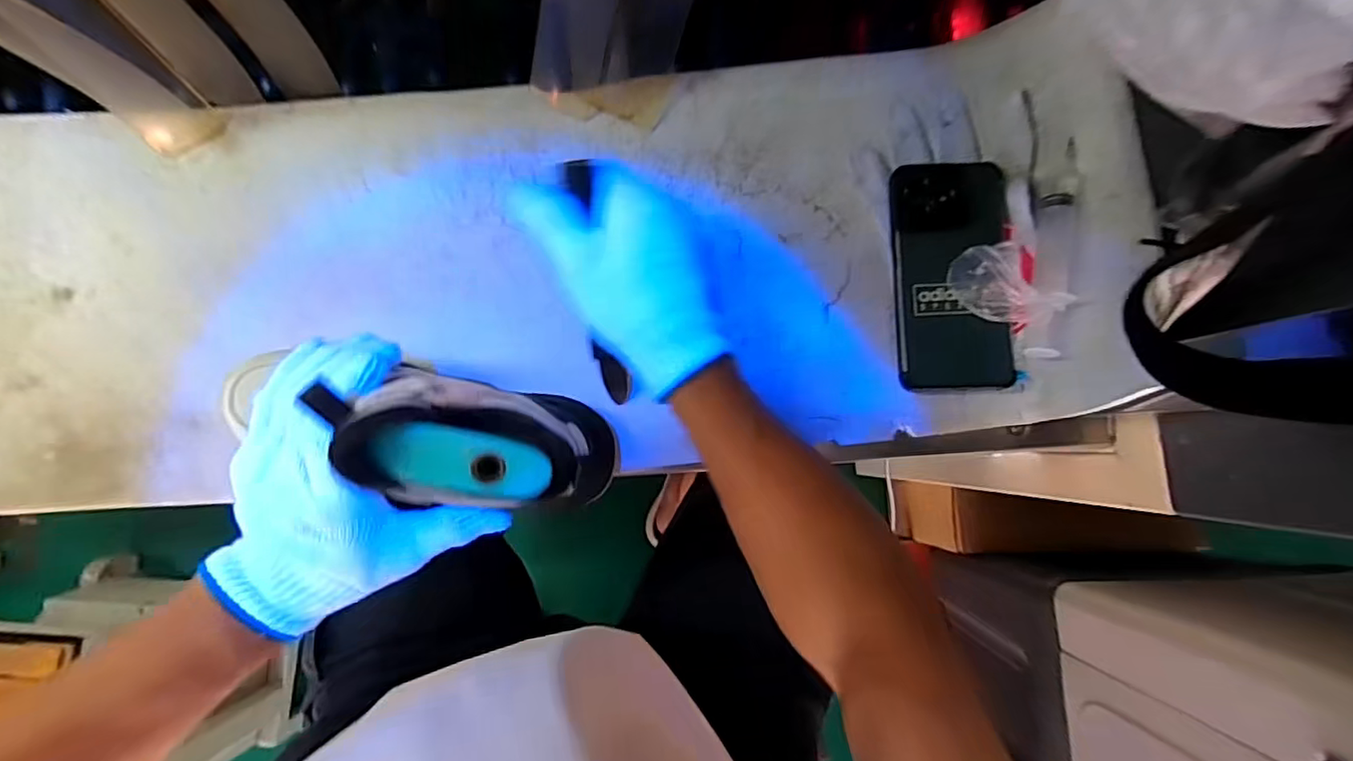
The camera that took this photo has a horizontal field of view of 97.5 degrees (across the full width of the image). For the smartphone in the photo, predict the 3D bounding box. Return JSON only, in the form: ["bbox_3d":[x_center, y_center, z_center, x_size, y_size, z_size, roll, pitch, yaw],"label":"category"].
[{"bbox_3d":[0.196,-0.075,0.423,0.077,0.014,0.161,-1,86,6],"label":"smartphone"}]

